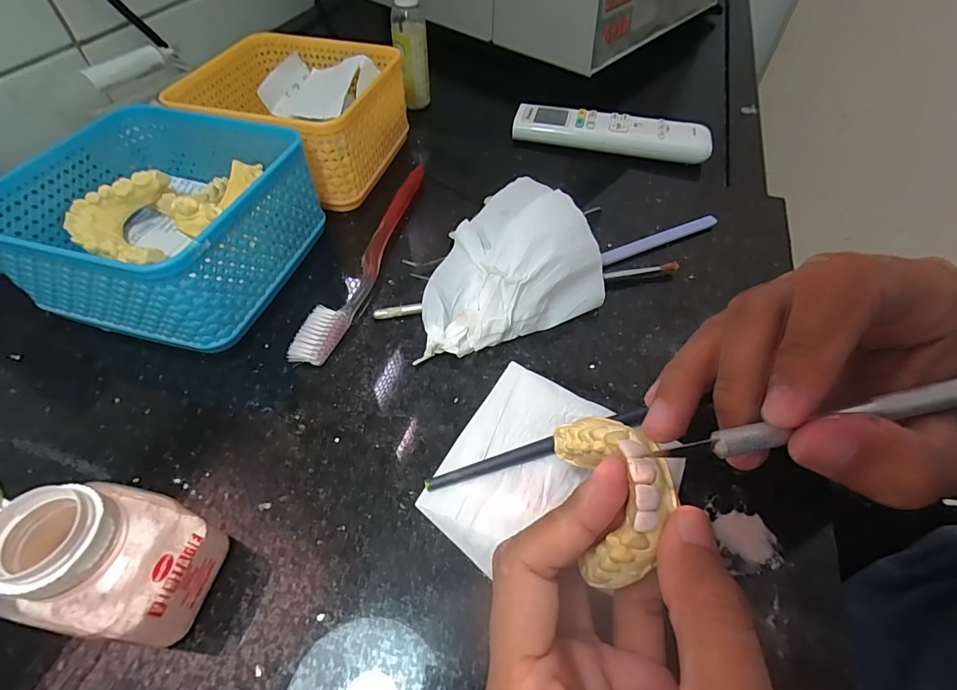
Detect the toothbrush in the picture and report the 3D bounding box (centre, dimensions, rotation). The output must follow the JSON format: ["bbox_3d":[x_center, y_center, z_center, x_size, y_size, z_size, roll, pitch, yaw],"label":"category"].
[{"bbox_3d":[-0.065,-0.061,0.288,0.019,0.013,0.186,13,52,9],"label":"toothbrush"}]

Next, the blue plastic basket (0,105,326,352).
[{"bbox_3d":[-0.179,-0.072,0.261,0.128,0.067,0.127,12,52,8],"label":"blue plastic basket"}]

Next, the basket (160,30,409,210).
[{"bbox_3d":[-0.133,-0.169,0.335,0.131,0.066,0.131,12,52,9],"label":"basket"}]

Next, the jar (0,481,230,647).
[{"bbox_3d":[-0.133,0.066,0.146,0.065,0.076,0.041,9,51,6],"label":"jar"}]

